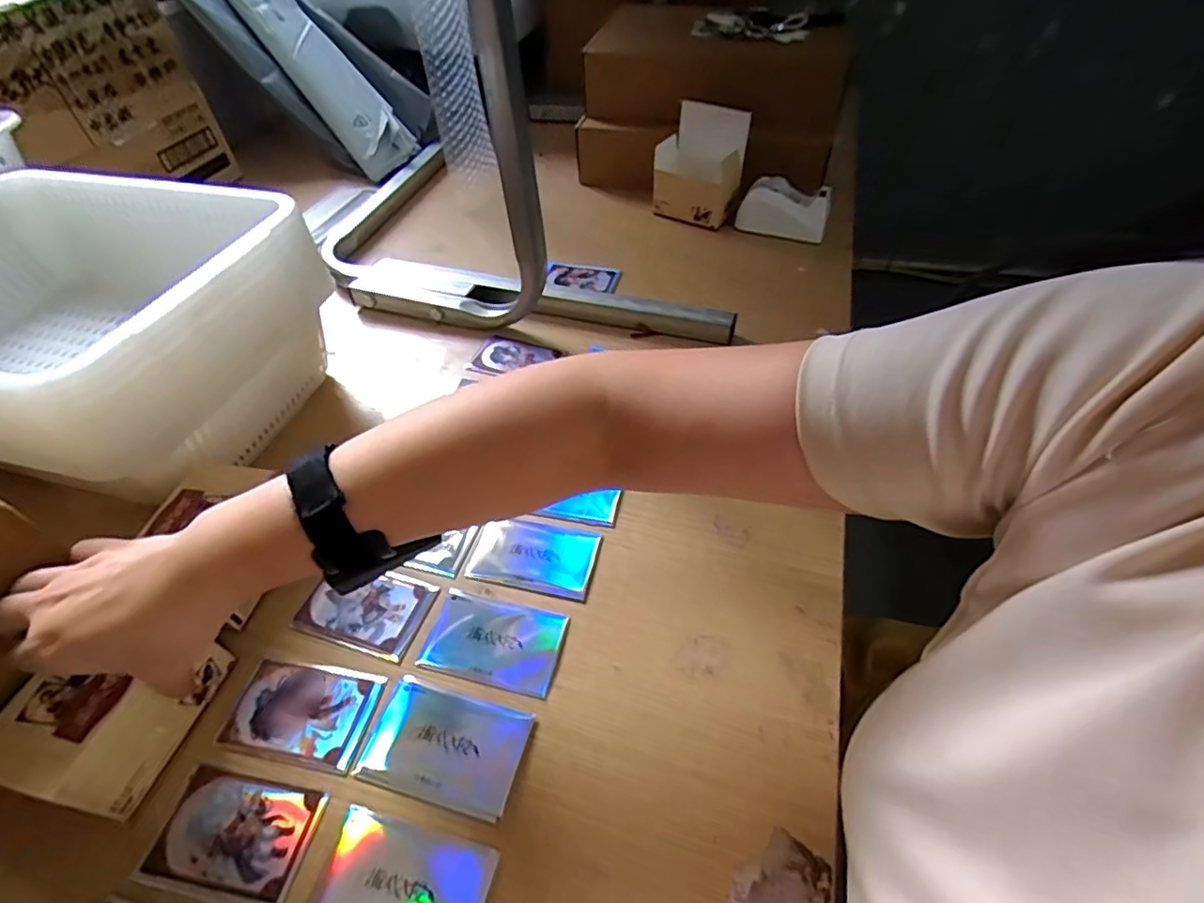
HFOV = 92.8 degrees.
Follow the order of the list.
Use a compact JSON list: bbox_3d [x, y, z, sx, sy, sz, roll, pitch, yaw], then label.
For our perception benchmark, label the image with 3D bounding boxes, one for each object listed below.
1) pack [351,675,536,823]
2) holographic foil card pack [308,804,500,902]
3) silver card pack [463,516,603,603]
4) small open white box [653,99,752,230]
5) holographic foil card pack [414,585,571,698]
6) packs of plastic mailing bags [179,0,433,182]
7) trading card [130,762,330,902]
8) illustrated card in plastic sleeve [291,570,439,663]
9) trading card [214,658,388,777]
[{"bbox_3d":[-0.097,0.182,0.359,0.096,0.004,0.063,11,50,12],"label":"pack"},{"bbox_3d":[-0.109,0.237,0.310,0.093,0.004,0.058,10,50,12],"label":"holographic foil card pack"},{"bbox_3d":[-0.052,0.079,0.448,0.096,0.007,0.059,10,50,12],"label":"silver card pack"},{"bbox_3d":[0.127,-0.387,0.759,0.109,0.120,0.063,24,54,21],"label":"small open white box"},{"bbox_3d":[-0.076,0.133,0.405,0.093,0.004,0.058,10,50,12],"label":"holographic foil card pack"},{"bbox_3d":[-0.525,-0.676,0.922,0.587,0.082,0.174,43,58,-4],"label":"packs of plastic mailing bags"},{"bbox_3d":[-0.214,0.220,0.331,0.092,0.004,0.059,7,50,10],"label":"trading card"},{"bbox_3d":[-0.174,0.114,0.422,0.088,0.004,0.060,12,51,13],"label":"illustrated card in plastic sleeve"},{"bbox_3d":[-0.196,0.169,0.375,0.092,0.004,0.058,7,50,9],"label":"trading card"}]

